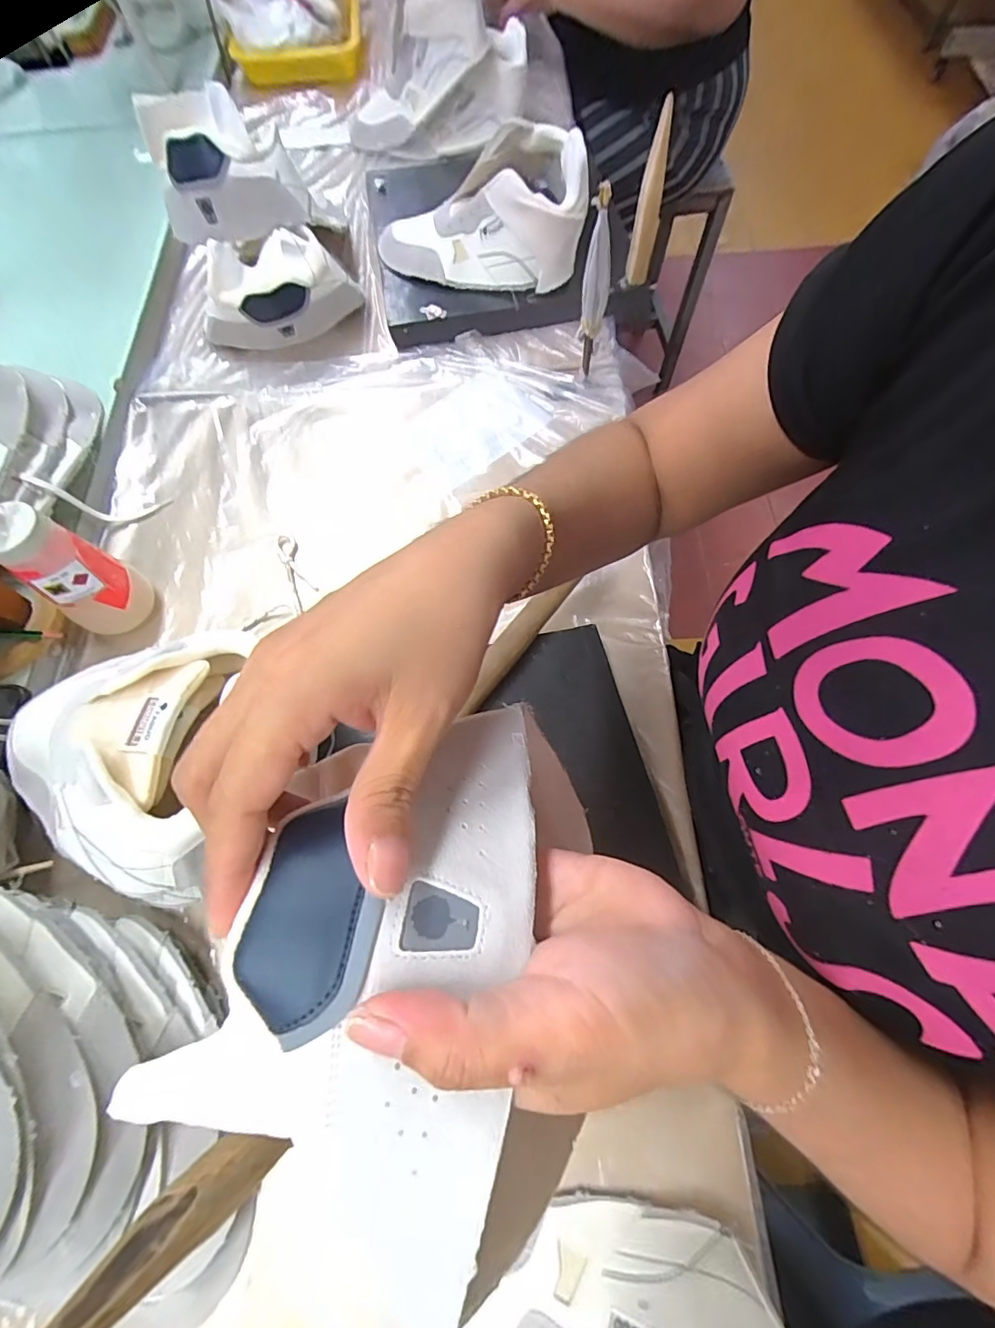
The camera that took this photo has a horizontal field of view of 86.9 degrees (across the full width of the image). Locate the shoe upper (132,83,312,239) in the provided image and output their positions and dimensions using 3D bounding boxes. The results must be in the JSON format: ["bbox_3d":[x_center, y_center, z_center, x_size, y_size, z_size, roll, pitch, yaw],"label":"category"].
[{"bbox_3d":[-0.275,-0.492,0.523,0.151,0.094,0.065,-1,69,2],"label":"shoe upper"}]

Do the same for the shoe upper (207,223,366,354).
[{"bbox_3d":[-0.243,-0.404,0.575,0.168,0.086,0.081,-5,68,0],"label":"shoe upper"}]

